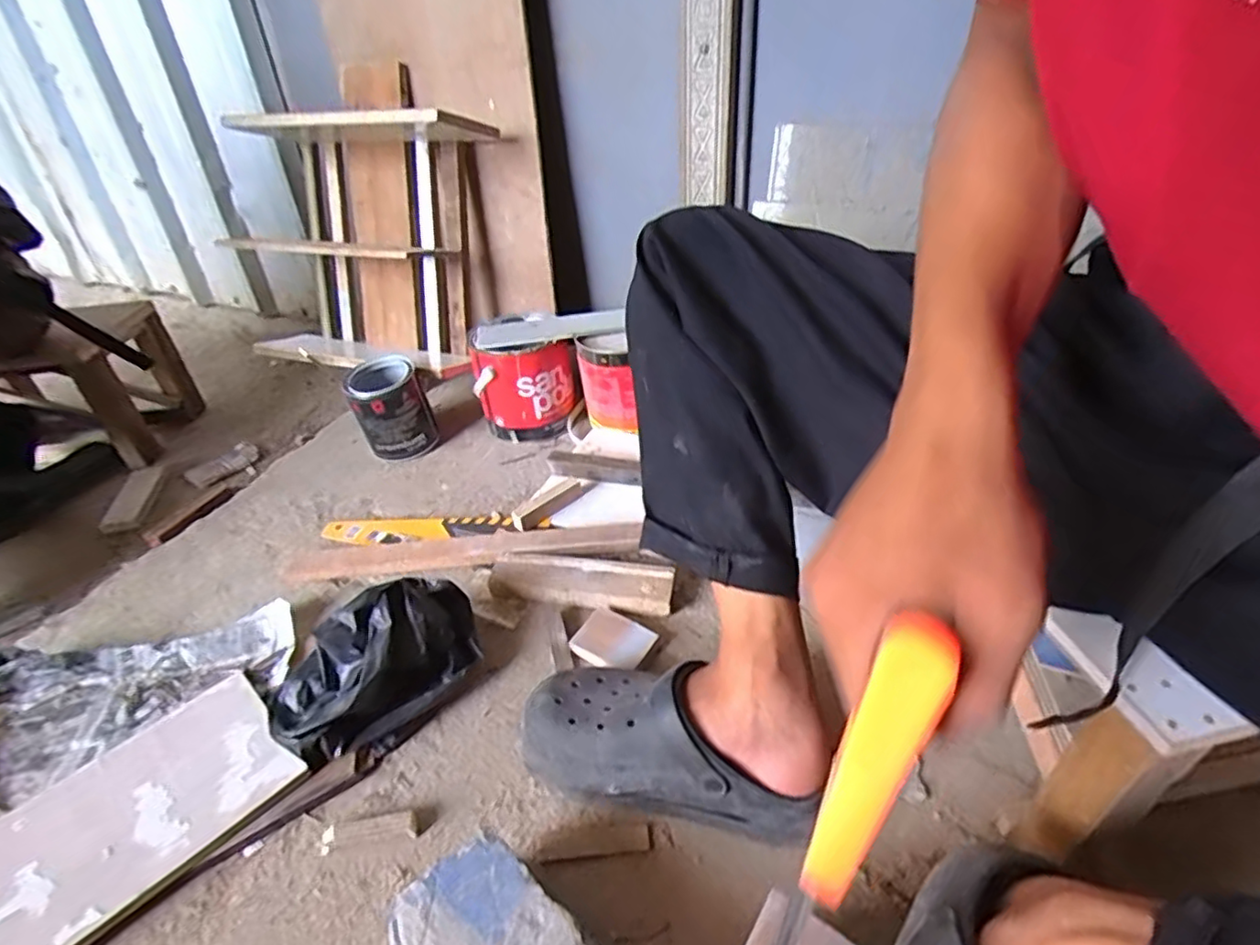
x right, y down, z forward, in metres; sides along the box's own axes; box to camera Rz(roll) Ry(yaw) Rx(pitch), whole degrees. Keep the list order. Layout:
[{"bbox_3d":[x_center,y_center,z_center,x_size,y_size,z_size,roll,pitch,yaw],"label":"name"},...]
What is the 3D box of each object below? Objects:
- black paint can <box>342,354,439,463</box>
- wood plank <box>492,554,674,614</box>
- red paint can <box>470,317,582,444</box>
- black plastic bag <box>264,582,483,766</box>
[{"bbox_3d":[-0.370,-0.093,1.007,0.110,0.130,0.127,-19,39,-19],"label":"black paint can"},{"bbox_3d":[-0.057,0.128,0.747,0.211,0.029,0.057,4,38,11],"label":"wood plank"},{"bbox_3d":[-0.165,-0.151,1.038,0.147,0.157,0.147,11,39,20],"label":"red paint can"},{"bbox_3d":[-0.247,0.186,0.629,0.198,0.102,0.126,-25,41,-25],"label":"black plastic bag"}]

